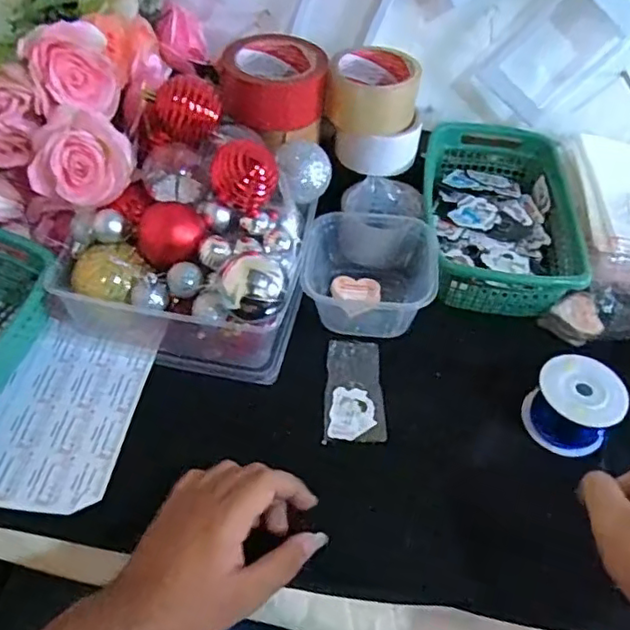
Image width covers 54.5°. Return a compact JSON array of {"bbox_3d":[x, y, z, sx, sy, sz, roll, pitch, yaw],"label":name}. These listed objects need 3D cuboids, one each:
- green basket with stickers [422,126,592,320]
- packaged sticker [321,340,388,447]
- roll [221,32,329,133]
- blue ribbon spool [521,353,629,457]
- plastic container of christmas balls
[{"bbox_3d":[0.190,-0.109,0.637,0.147,0.063,0.233,9,47,3],"label":"green basket with stickers"},{"bbox_3d":[0.034,0.063,0.526,0.050,0.004,0.101,6,50,-3],"label":"packaged sticker"},{"bbox_3d":[-0.040,-0.237,0.623,0.101,0.062,0.083,6,47,0],"label":"roll"},{"bbox_3d":[0.213,0.073,0.501,0.066,0.049,0.069,3,47,-3],"label":"blue ribbon spool"},{"bbox_3d":[-0.104,-0.082,0.538,0.192,0.174,0.187,13,48,6],"label":"plastic container of christmas balls"}]

